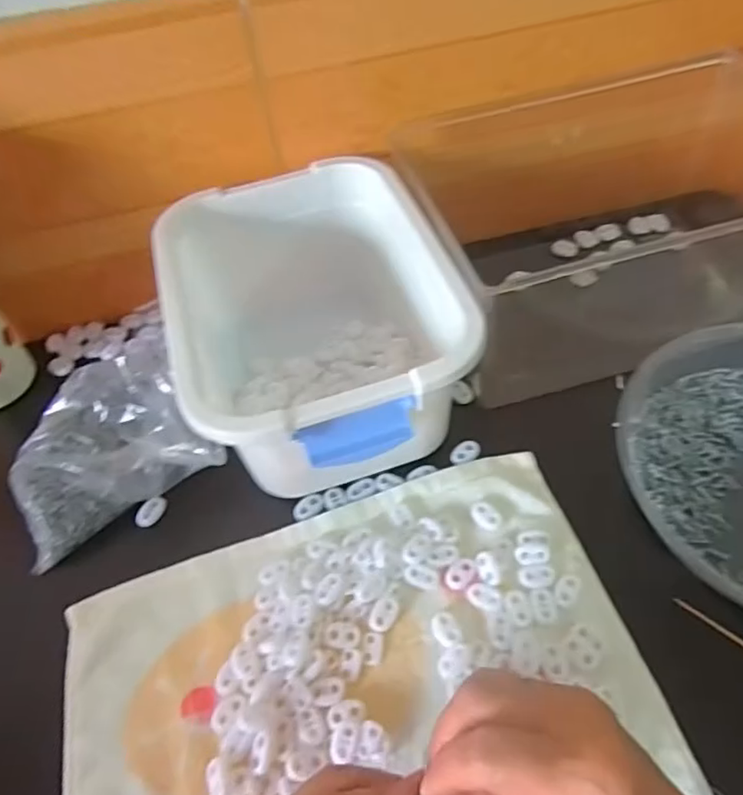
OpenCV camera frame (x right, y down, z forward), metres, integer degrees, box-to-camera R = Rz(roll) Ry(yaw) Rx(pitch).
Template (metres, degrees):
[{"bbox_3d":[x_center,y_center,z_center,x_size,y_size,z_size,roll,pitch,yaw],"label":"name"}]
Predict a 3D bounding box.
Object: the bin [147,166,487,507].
[{"bbox_3d":[-0.043,-0.051,0.459,0.187,0.121,0.251,-18,52,-6],"label":"bin"}]

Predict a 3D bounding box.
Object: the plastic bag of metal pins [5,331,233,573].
[{"bbox_3d":[-0.188,0.036,0.447,0.147,0.092,0.117,-22,53,-9],"label":"plastic bag of metal pins"}]

